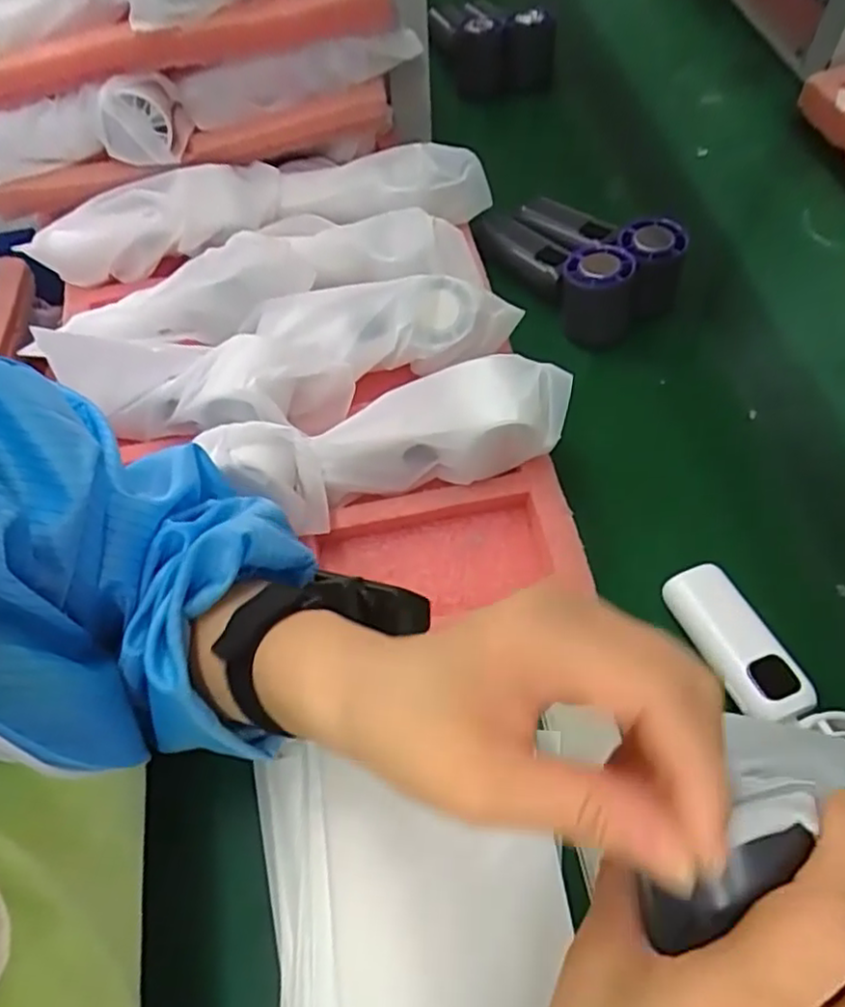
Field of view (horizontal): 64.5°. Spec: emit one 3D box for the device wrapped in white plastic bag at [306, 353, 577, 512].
[{"bbox_3d":[0.012,-0.050,0.441,0.164,0.047,0.063,-15,61,-5],"label":"device wrapped in white plastic bag"}]

